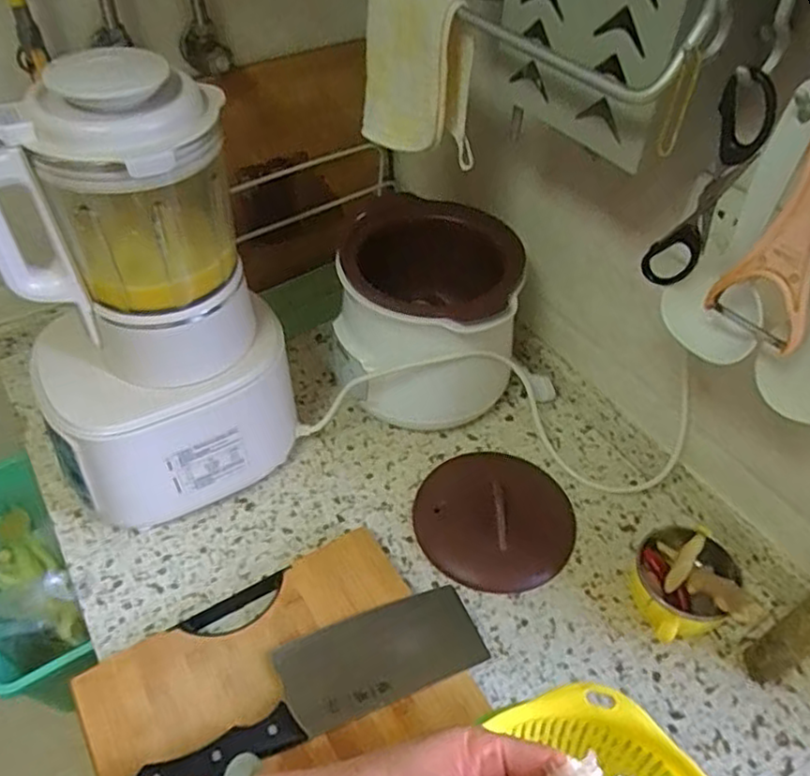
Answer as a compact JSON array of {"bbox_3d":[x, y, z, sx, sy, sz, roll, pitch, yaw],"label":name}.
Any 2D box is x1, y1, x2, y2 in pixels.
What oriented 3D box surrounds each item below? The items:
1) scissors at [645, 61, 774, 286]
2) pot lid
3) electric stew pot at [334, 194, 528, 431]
[{"bbox_3d":[0.193,-0.127,0.433,0.042,0.152,0.015,21,49,16],"label":"scissors"},{"bbox_3d":[0.097,0.128,0.715,0.165,0.034,0.168,1,46,-1],"label":"pot lid"},{"bbox_3d":[0.023,-0.076,0.783,0.190,0.214,0.196,1,46,-2],"label":"electric stew pot"}]

